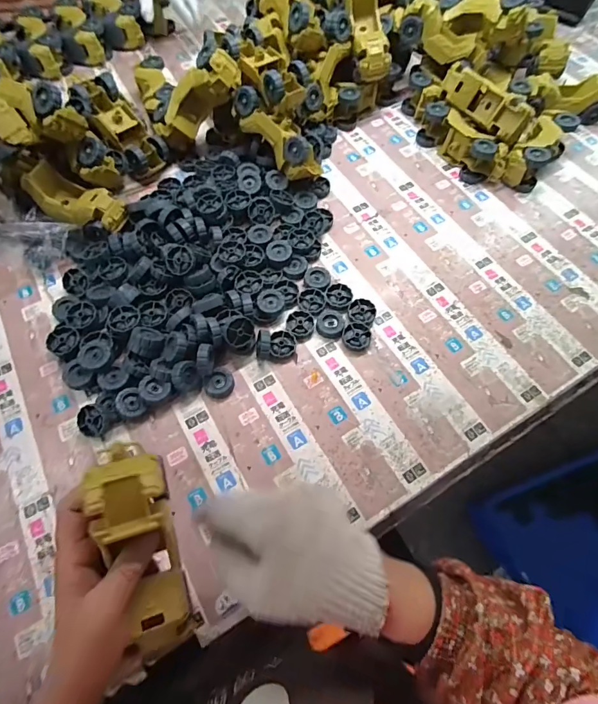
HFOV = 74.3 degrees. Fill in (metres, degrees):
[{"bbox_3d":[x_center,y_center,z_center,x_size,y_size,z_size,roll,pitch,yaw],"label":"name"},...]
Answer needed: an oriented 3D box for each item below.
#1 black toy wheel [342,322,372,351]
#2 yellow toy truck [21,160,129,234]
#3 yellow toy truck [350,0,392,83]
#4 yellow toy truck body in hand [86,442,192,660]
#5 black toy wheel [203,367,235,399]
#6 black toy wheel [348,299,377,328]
[{"bbox_3d":[0.078,-0.020,0.532,0.037,0.009,0.038,0,67,1],"label":"black toy wheel"},{"bbox_3d":[-0.316,-0.217,0.566,0.128,0.050,0.061,20,68,-4],"label":"yellow toy truck"},{"bbox_3d":[0.112,-0.538,0.655,0.056,0.053,0.160,-10,94,-4],"label":"yellow toy truck"},{"bbox_3d":[-0.120,0.157,0.307,0.048,0.043,0.169,-9,100,-3],"label":"yellow toy truck body in hand"},{"bbox_3d":[-0.100,0.039,0.501,0.036,0.010,0.040,36,72,15],"label":"black toy wheel"},{"bbox_3d":[0.087,-0.054,0.550,0.038,0.012,0.039,0,67,1],"label":"black toy wheel"}]

